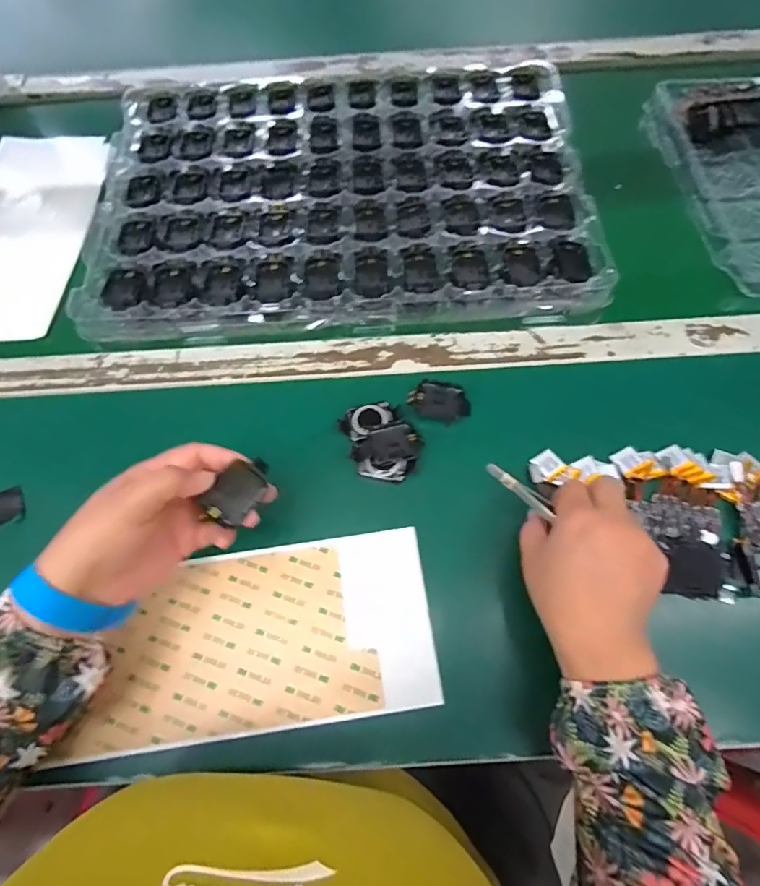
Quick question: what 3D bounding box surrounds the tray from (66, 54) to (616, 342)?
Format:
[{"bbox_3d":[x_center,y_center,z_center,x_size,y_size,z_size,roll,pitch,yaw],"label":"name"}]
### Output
[{"bbox_3d":[-0.045,-0.271,0.502,0.487,0.031,0.344,-2,67,0],"label":"tray"}]

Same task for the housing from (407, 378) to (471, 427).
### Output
[{"bbox_3d":[0.053,-0.035,0.415,0.052,0.013,0.033,19,69,9],"label":"housing"}]

